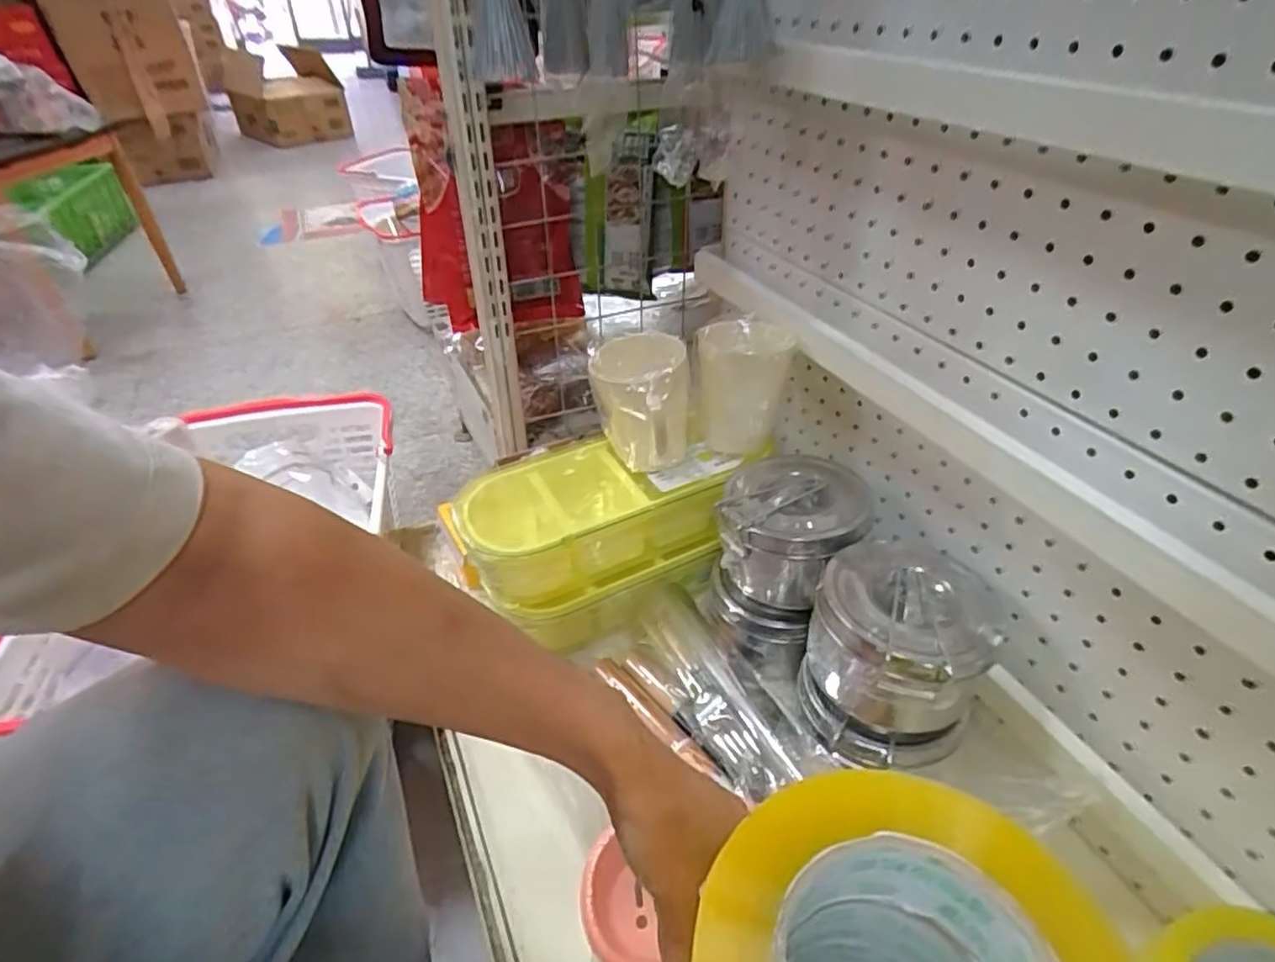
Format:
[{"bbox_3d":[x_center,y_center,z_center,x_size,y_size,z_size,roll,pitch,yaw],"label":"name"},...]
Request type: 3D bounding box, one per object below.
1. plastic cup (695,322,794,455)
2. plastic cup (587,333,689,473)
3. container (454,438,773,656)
[{"bbox_3d":[0.095,-0.086,0.614,0.077,0.105,0.072,-1,38,1],"label":"plastic cup"},{"bbox_3d":[0.003,-0.061,0.583,0.080,0.119,0.084,-1,38,1],"label":"plastic cup"},{"bbox_3d":[-0.021,0.051,0.639,0.274,0.126,0.131,-11,39,-11],"label":"container"}]

